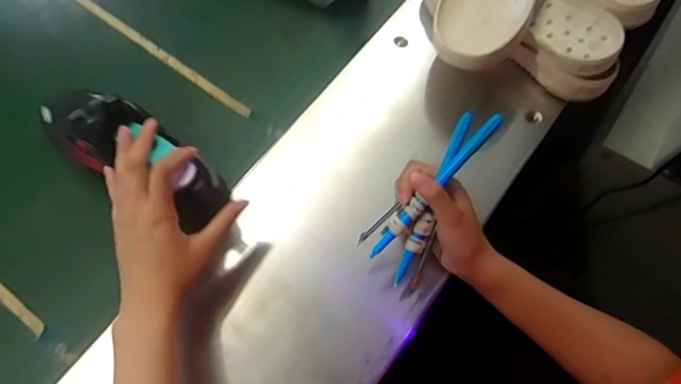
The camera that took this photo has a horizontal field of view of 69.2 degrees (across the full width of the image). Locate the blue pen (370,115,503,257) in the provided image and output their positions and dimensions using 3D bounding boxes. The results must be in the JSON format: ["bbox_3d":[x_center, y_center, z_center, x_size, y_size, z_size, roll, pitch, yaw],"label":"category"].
[{"bbox_3d":[0.083,-0.004,0.438,0.013,0.010,0.162,44,97,19],"label":"blue pen"}]

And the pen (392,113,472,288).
[{"bbox_3d":[0.084,0.010,0.449,0.016,0.014,0.168,22,98,11],"label":"pen"}]

